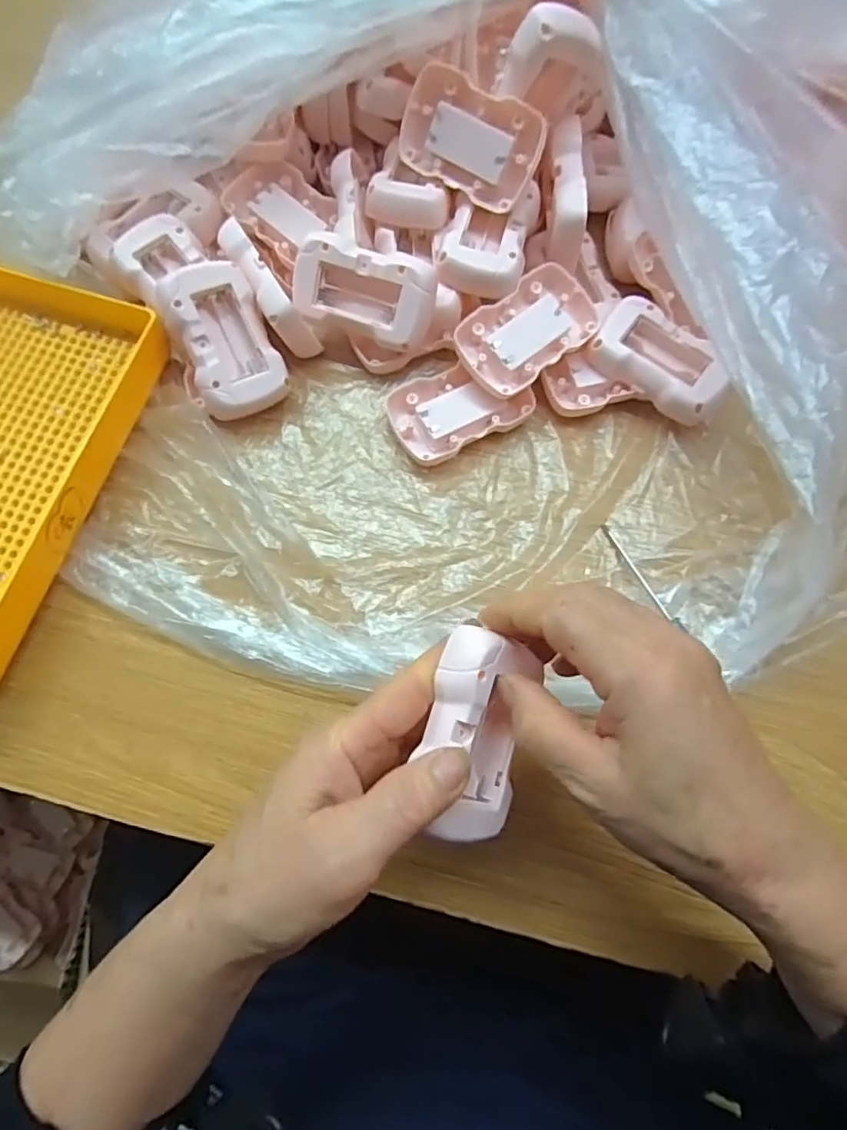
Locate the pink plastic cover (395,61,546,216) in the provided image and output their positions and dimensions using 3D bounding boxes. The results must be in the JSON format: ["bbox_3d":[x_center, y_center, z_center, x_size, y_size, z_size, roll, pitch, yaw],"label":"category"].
[{"bbox_3d":[0.030,-0.258,0.367,0.089,0.054,0.017,36,36,11],"label":"pink plastic cover"}]

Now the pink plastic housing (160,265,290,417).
[{"bbox_3d":[-0.118,-0.133,0.359,0.051,0.018,0.084,-26,102,-18],"label":"pink plastic housing"}]

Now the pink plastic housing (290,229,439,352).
[{"bbox_3d":[-0.037,-0.166,0.364,0.083,0.022,0.049,21,119,7],"label":"pink plastic housing"}]

